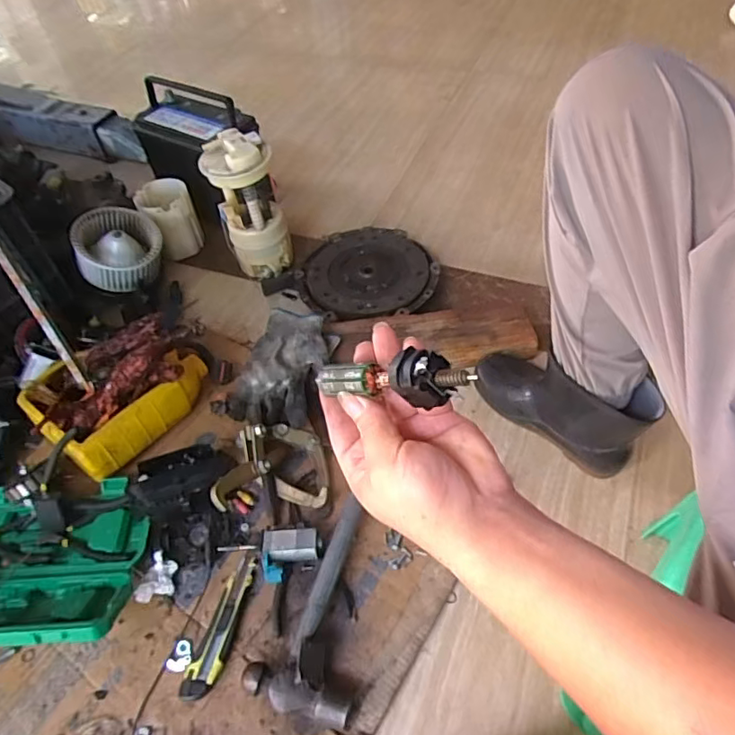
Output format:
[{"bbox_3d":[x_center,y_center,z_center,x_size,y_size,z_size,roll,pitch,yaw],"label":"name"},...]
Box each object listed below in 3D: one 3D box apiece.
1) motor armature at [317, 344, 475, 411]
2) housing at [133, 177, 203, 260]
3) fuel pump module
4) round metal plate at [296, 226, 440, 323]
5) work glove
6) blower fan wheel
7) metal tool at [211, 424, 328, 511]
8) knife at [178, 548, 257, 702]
[{"bbox_3d":[0.011,0.007,0.331,0.112,0.028,0.023,-3,42,43],"label":"motor armature"},{"bbox_3d":[-0.389,-0.290,1.101,0.100,0.128,0.085,-24,53,-12],"label":"housing"},{"bbox_3d":[-0.213,-0.284,1.003,0.118,0.251,0.106,-16,51,-6],"label":"fuel pump module"},{"bbox_3d":[-0.003,-0.170,1.018,0.238,0.043,0.247,-3,51,4],"label":"round metal plate"},{"bbox_3d":[-0.129,0.001,0.834,0.143,0.070,0.184,15,55,18],"label":"work glove"},{"bbox_3d":[-0.452,-0.217,1.002,0.150,0.073,0.150,14,54,-21],"label":"blower fan wheel"},{"bbox_3d":[-0.126,0.131,0.735,0.141,0.098,0.127,-16,51,-6],"label":"metal tool"},{"bbox_3d":[-0.169,0.302,0.657,0.036,0.023,0.165,11,54,15],"label":"knife"}]

